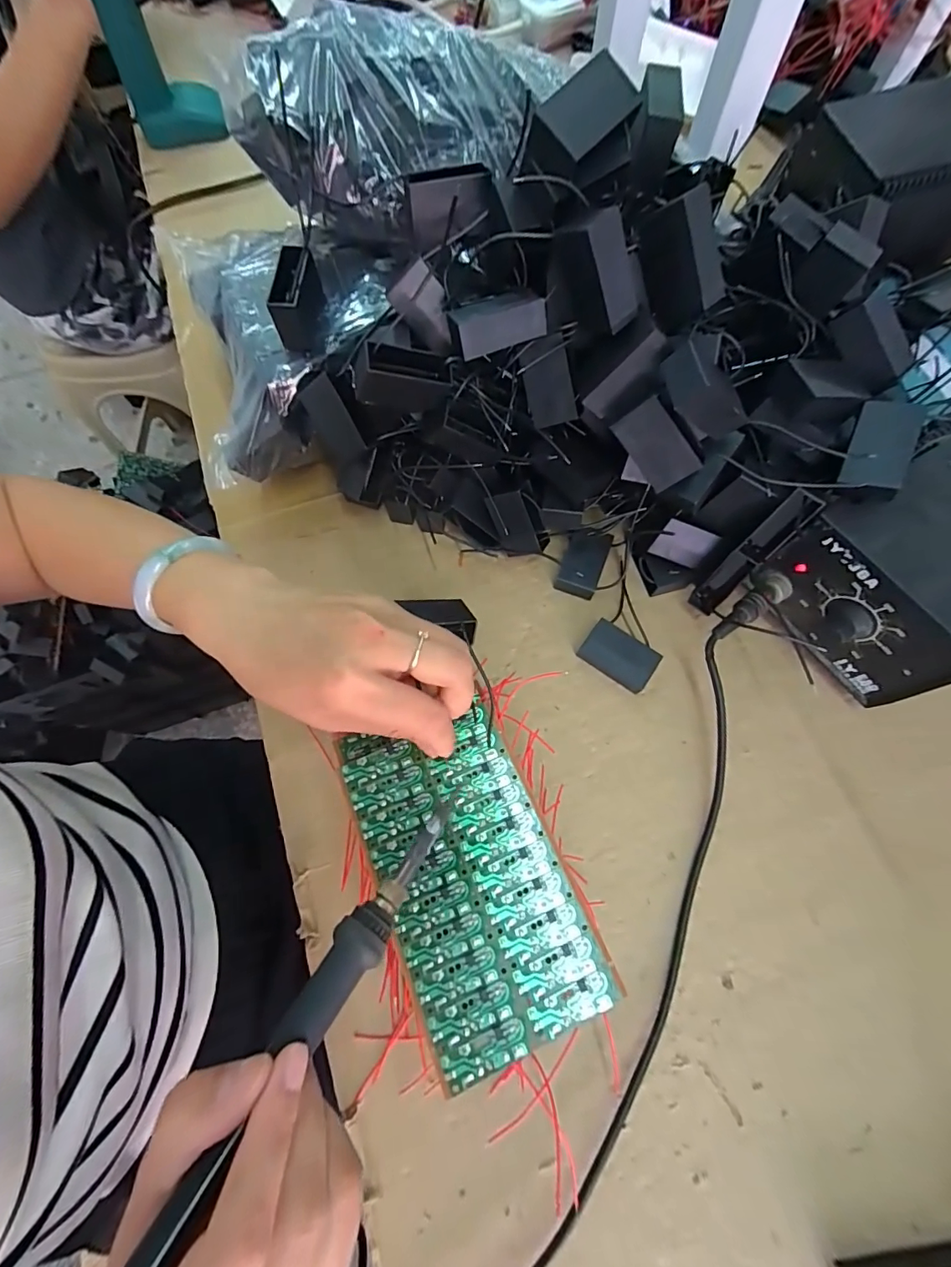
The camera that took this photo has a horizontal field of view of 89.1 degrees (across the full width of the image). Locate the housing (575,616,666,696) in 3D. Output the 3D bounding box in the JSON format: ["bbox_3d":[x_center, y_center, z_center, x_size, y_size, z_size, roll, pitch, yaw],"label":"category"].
[{"bbox_3d":[0.097,0.016,0.330,0.049,0.019,0.029,33,76,11],"label":"housing"}]

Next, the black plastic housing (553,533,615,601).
[{"bbox_3d":[0.078,-0.051,0.353,0.029,0.017,0.044,19,74,7],"label":"black plastic housing"}]

